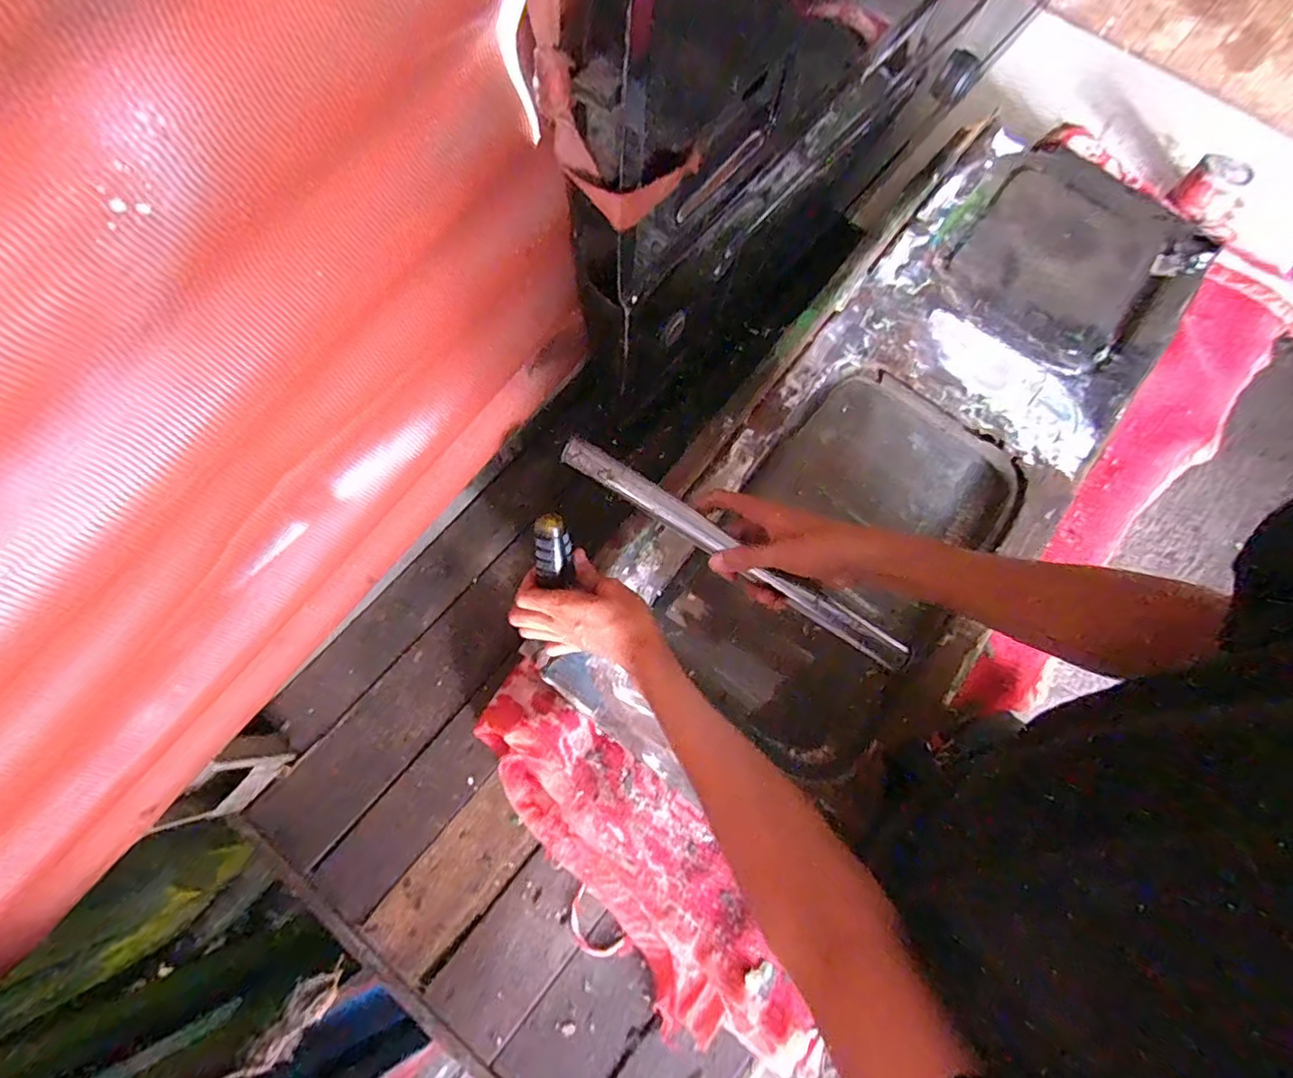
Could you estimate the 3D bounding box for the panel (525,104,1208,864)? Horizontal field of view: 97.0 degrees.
[{"bbox_3d":[0.331,-0.139,0.681,0.370,0.069,1.002,37,74,11],"label":"panel"}]

